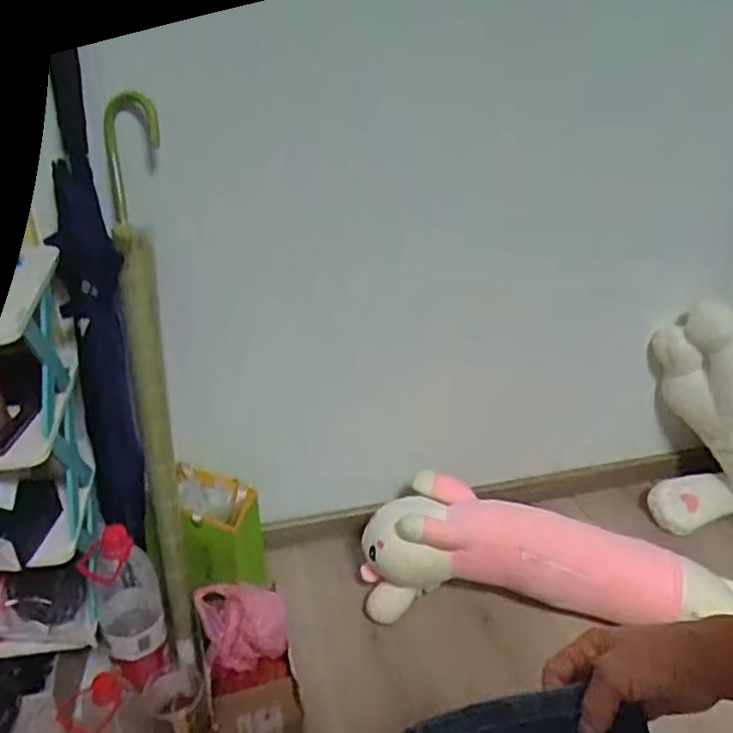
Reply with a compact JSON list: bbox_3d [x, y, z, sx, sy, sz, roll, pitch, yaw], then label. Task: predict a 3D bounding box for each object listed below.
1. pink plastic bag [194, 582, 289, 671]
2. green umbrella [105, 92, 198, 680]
[{"bbox_3d":[-0.186,0.382,1.025,0.127,0.084,0.093,-5,30,-10],"label":"pink plastic bag"},{"bbox_3d":[-0.302,0.027,0.991,0.072,0.791,0.070,-6,8,-12],"label":"green umbrella"}]

